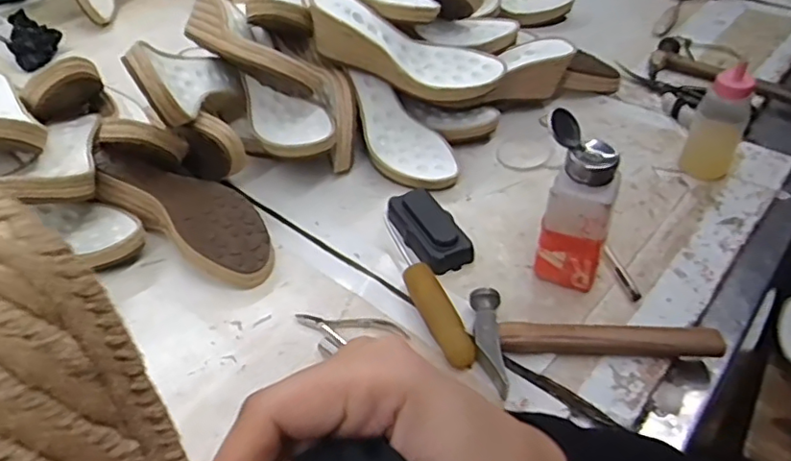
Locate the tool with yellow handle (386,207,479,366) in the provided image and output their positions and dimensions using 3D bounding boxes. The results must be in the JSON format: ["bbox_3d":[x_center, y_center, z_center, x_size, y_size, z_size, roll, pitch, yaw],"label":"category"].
[{"bbox_3d":[0.023,0.043,0.545,0.028,0.024,0.195,-15,45,-15],"label":"tool with yellow handle"}]

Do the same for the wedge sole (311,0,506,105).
[{"bbox_3d":[0.009,-0.201,0.678,0.228,0.068,0.078,19,43,-8],"label":"wedge sole"}]

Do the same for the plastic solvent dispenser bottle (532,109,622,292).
[{"bbox_3d":[0.157,-0.019,0.514,0.068,0.148,0.055,12,45,13],"label":"plastic solvent dispenser bottle"}]

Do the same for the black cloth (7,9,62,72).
[{"bbox_3d":[-0.573,-0.304,0.927,0.073,0.026,0.179,-29,50,-27],"label":"black cloth"}]

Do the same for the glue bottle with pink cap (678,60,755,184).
[{"bbox_3d":[0.352,-0.117,0.632,0.051,0.133,0.042,24,49,24],"label":"glue bottle with pink cap"}]

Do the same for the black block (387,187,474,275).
[{"bbox_3d":[0.035,-0.004,0.594,0.056,0.022,0.102,-22,47,-21],"label":"black block"}]

